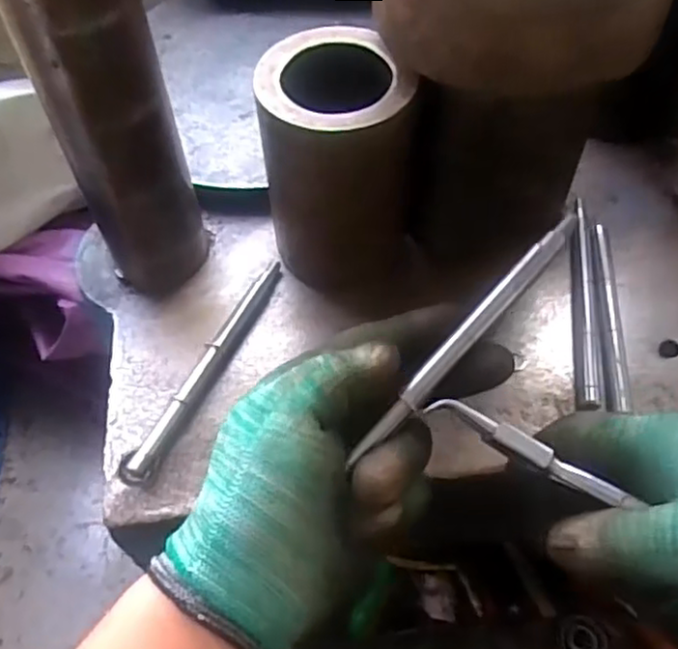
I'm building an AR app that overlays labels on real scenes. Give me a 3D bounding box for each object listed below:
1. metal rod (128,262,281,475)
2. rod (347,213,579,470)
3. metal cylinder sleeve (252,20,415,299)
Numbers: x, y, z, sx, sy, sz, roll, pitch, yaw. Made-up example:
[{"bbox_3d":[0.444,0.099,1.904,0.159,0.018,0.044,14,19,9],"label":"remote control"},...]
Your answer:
[{"bbox_3d":[-0.078,0.021,0.422,0.010,0.016,0.163,20,58,14],"label":"metal rod"},{"bbox_3d":[0.058,0.003,0.309,0.011,0.006,0.146,39,78,24],"label":"rod"},{"bbox_3d":[-0.001,-0.091,0.415,0.083,0.131,0.092,-4,55,-1],"label":"metal cylinder sleeve"}]

